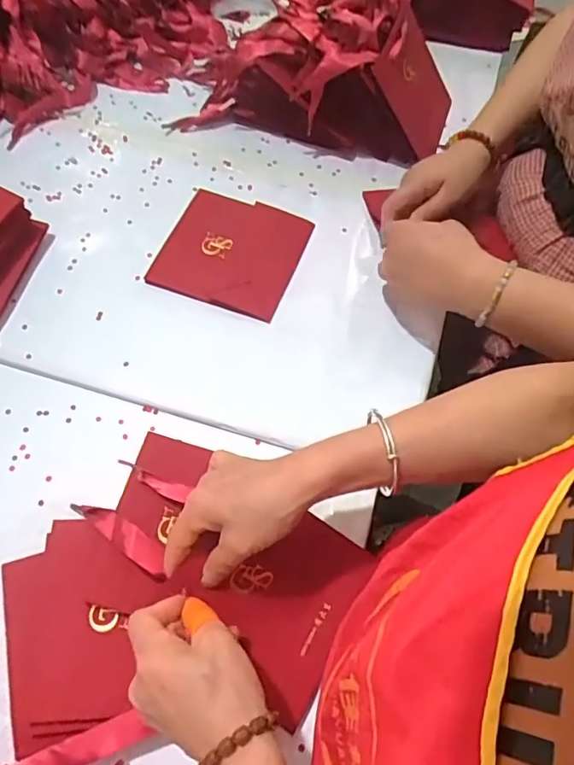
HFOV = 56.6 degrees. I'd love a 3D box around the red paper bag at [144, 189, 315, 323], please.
[{"bbox_3d":[-0.059,-0.142,0.566,0.140,0.010,0.143,18,66,8],"label":"red paper bag"}]

